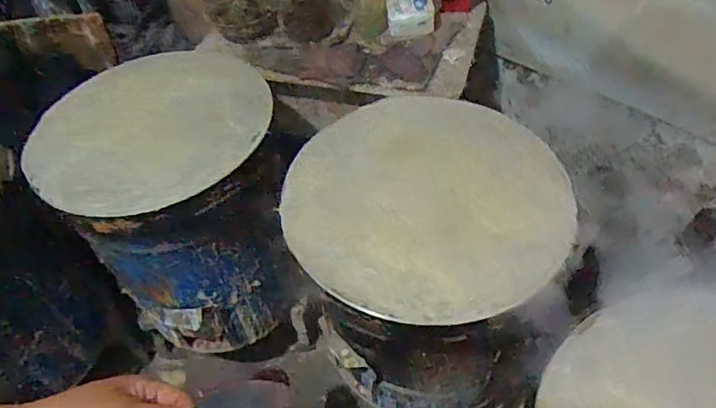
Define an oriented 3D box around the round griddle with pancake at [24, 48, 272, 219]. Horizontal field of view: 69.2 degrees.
[{"bbox_3d":[-0.329,-0.127,0.849,0.357,0.043,0.382,-2,51,2],"label":"round griddle with pancake"}]

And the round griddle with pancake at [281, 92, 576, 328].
[{"bbox_3d":[0.088,-0.016,0.710,0.367,0.021,0.383,-2,51,2],"label":"round griddle with pancake"}]

